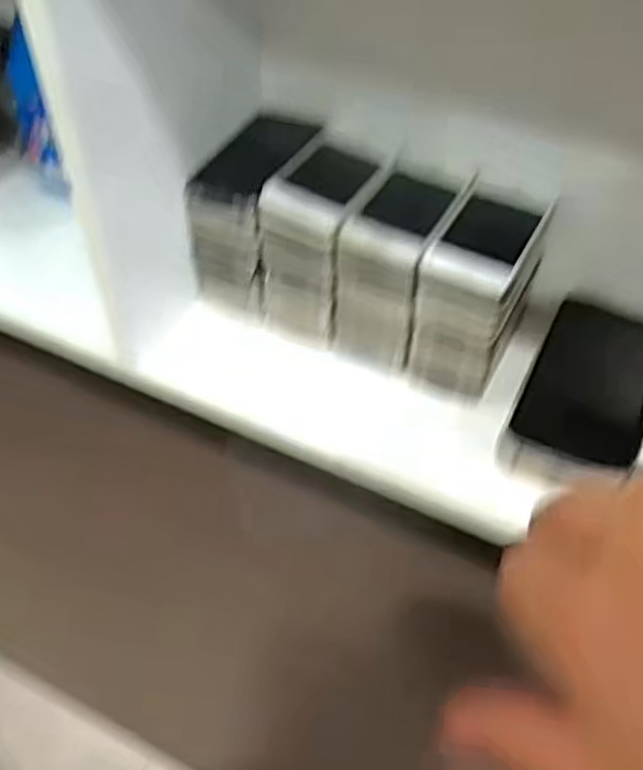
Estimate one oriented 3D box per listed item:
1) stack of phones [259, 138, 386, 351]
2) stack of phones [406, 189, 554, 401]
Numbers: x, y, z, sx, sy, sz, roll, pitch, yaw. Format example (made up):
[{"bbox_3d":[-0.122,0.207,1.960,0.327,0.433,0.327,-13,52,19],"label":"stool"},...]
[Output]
[{"bbox_3d":[0.001,-0.109,0.555,0.063,0.115,0.099,17,51,13],"label":"stack of phones"},{"bbox_3d":[0.109,-0.066,0.524,0.067,0.103,0.108,18,52,13],"label":"stack of phones"}]

